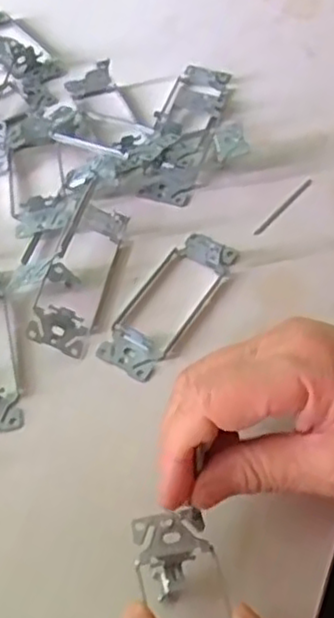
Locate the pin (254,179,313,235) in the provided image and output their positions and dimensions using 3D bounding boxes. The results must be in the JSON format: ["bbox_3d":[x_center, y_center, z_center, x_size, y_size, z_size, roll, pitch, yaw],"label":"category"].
[{"bbox_3d":[0.079,-0.069,0.458,0.005,0.004,0.064,35,62,21],"label":"pin"}]

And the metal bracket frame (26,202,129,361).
[{"bbox_3d":[-0.054,-0.024,0.411,0.039,0.022,0.106,11,56,7],"label":"metal bracket frame"}]

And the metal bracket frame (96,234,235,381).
[{"bbox_3d":[0.002,-0.008,0.405,0.039,0.014,0.106,27,60,17],"label":"metal bracket frame"}]

